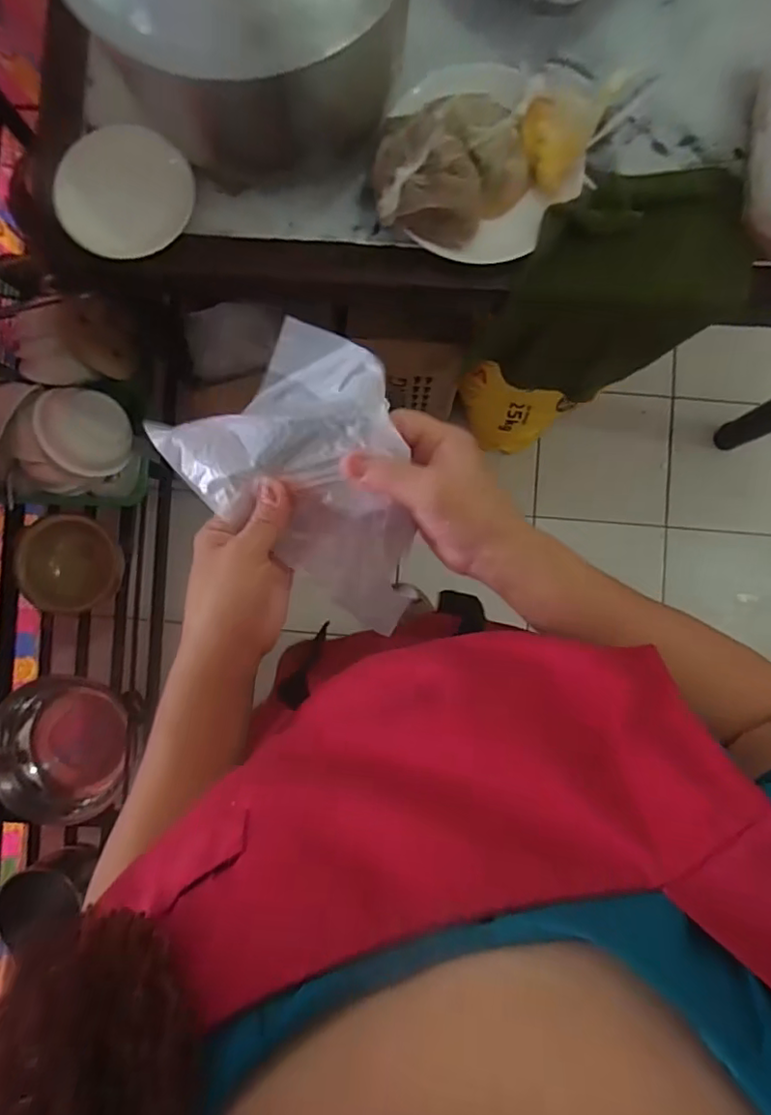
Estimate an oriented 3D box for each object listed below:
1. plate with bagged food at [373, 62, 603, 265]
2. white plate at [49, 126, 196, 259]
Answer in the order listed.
[{"bbox_3d":[0.109,-0.435,0.629,0.234,0.066,0.207,1,87,0],"label":"plate with bagged food"},{"bbox_3d":[-0.285,-0.406,0.644,0.142,0.034,0.139,0,87,0],"label":"white plate"}]

